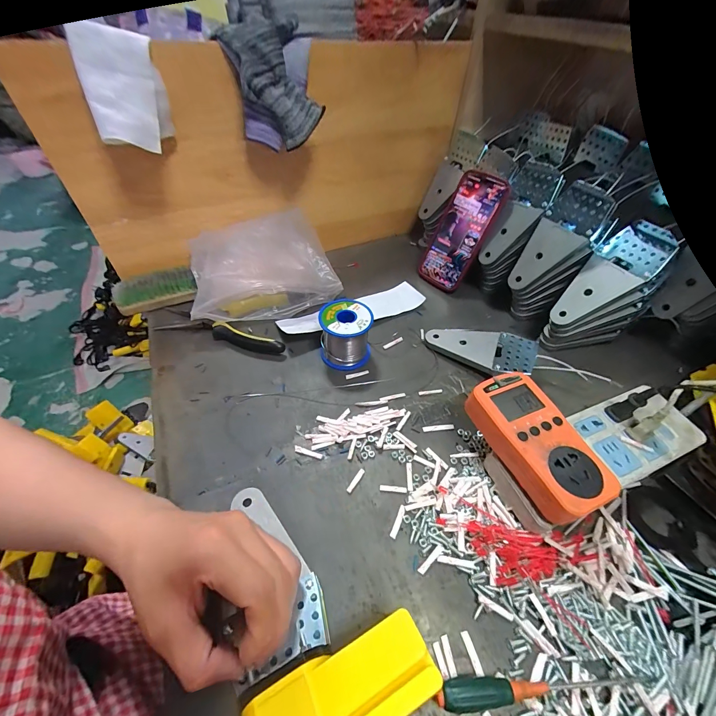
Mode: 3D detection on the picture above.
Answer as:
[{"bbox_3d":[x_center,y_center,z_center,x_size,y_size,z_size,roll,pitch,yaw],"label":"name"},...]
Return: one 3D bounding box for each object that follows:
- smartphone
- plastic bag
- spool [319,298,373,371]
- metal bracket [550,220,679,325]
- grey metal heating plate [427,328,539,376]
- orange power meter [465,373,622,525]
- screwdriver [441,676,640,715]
[{"bbox_3d":[0.159,-0.194,0.511,0.081,0.170,0.016,38,29,28],"label":"smartphone"},{"bbox_3d":[-0.140,-0.133,0.482,0.193,0.089,0.136,-14,51,-15],"label":"plastic bag"},{"bbox_3d":[-0.016,-0.029,0.417,0.062,0.062,0.062,-6,49,-8],"label":"spool"},{"bbox_3d":[0.306,-0.099,0.404,0.015,0.145,0.070,22,27,-49],"label":"metal bracket"},{"bbox_3d":[0.157,-0.009,0.429,0.134,0.029,0.071,18,50,12],"label":"grey metal heating plate"},{"bbox_3d":[0.156,0.075,0.292,0.069,0.029,0.126,-16,50,-16],"label":"orange power meter"},{"bbox_3d":[0.123,0.228,0.224,0.139,0.014,0.018,0,49,-3],"label":"screwdriver"}]

